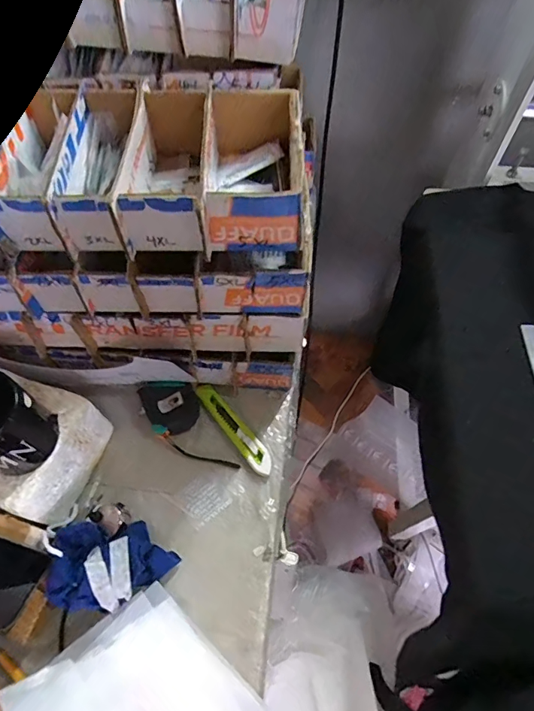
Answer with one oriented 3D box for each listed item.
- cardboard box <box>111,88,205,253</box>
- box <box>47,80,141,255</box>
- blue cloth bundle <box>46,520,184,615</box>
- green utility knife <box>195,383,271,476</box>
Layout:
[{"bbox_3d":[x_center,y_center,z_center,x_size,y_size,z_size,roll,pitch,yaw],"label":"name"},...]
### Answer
[{"bbox_3d":[-0.098,-0.195,0.453,0.083,0.085,0.197,-2,61,0],"label":"cardboard box"},{"bbox_3d":[-0.164,-0.194,0.450,0.068,0.067,0.185,0,61,1],"label":"box"},{"bbox_3d":[-0.175,0.239,0.498,0.126,0.065,0.093,0,61,1],"label":"blue cloth bundle"},{"bbox_3d":[-0.047,0.099,0.609,0.031,0.014,0.161,-35,66,-17],"label":"green utility knife"}]

